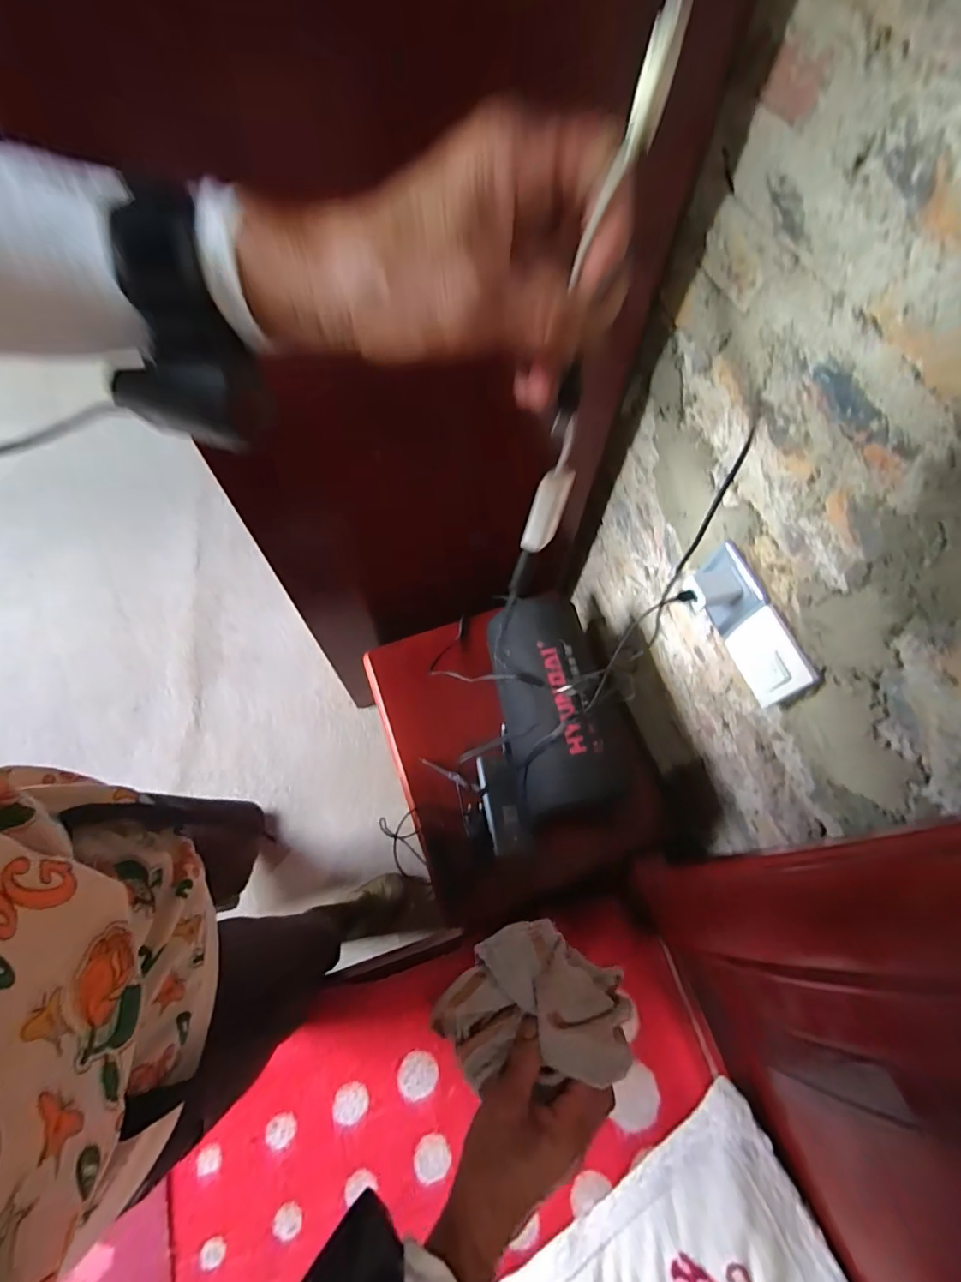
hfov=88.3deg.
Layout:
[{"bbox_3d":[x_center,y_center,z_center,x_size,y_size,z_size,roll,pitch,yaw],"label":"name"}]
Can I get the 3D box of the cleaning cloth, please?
[{"bbox_3d":[0.041,0.285,0.391,0.151,0.077,0.105,-7,65,-5],"label":"cleaning cloth"}]

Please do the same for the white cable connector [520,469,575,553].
[{"bbox_3d":[0.038,-0.075,0.289,0.016,0.051,0.014,29,30,12],"label":"white cable connector"}]

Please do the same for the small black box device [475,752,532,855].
[{"bbox_3d":[0.033,0.244,0.745,0.056,0.025,0.142,-13,65,-7],"label":"small black box device"}]

